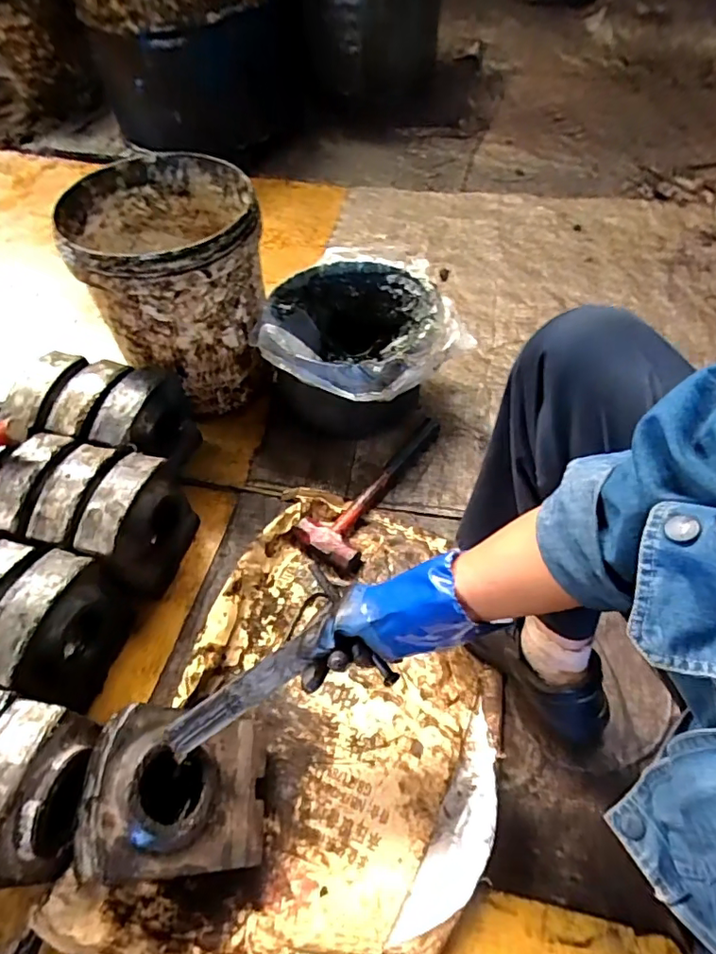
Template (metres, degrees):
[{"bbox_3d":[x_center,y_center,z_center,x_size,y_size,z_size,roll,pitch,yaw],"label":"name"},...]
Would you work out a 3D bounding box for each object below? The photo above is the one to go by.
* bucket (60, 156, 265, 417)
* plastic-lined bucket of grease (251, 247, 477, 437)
[{"bbox_3d":[-0.305,-0.314,0.930,0.273,0.330,0.281,-1,55,1],"label":"bucket"},{"bbox_3d":[0.013,-0.222,0.940,0.329,0.202,0.301,-1,55,1],"label":"plastic-lined bucket of grease"}]

